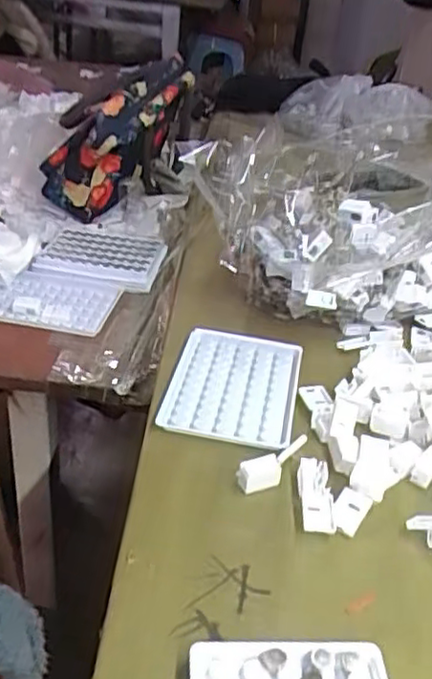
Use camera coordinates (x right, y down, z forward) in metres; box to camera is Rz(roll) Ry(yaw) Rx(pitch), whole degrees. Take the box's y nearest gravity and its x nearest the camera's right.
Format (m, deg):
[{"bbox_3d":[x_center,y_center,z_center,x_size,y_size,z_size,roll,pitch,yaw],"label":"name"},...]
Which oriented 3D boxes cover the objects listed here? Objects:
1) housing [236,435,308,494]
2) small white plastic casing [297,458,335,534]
[{"bbox_3d":[0.038,0.081,0.430,0.051,0.019,0.012,-16,39,-29],"label":"housing"},{"bbox_3d":[0.062,0.096,0.417,0.020,0.008,0.053,6,34,1],"label":"small white plastic casing"}]

